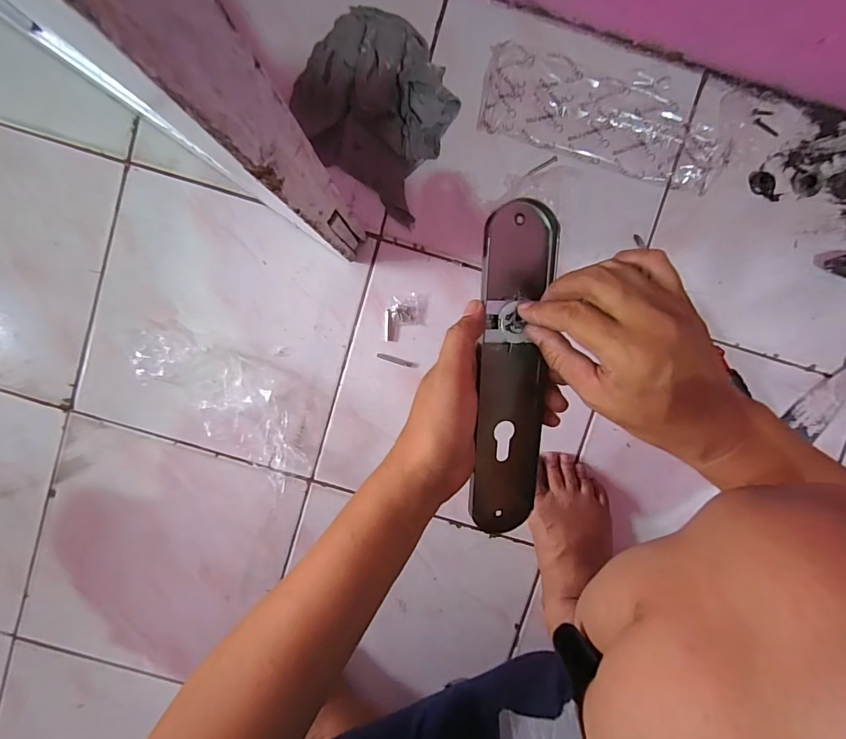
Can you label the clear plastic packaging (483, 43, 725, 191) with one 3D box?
[{"bbox_3d":[0.198,-0.275,0.473,0.268,0.026,0.087,15,95,-1],"label":"clear plastic packaging"}]

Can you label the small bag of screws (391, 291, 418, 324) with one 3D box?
[{"bbox_3d":[-0.021,-0.071,0.503,0.030,0.007,0.035,2,95,0],"label":"small bag of screws"}]

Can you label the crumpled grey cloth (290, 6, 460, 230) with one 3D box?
[{"bbox_3d":[-0.050,-0.284,0.463,0.166,0.043,0.167,30,95,-2],"label":"crumpled grey cloth"}]

